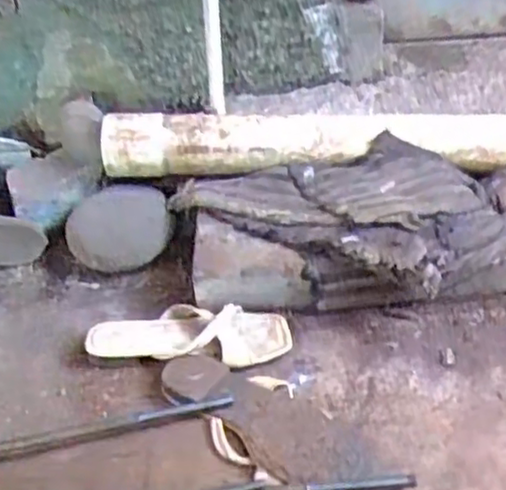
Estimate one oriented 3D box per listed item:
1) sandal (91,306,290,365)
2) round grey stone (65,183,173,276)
[{"bbox_3d":[-0.075,0.108,0.858,0.237,0.033,0.090,1,34,8],"label":"sandal"},{"bbox_3d":[-0.196,-0.028,1.018,0.146,0.026,0.153,-7,48,7],"label":"round grey stone"}]

